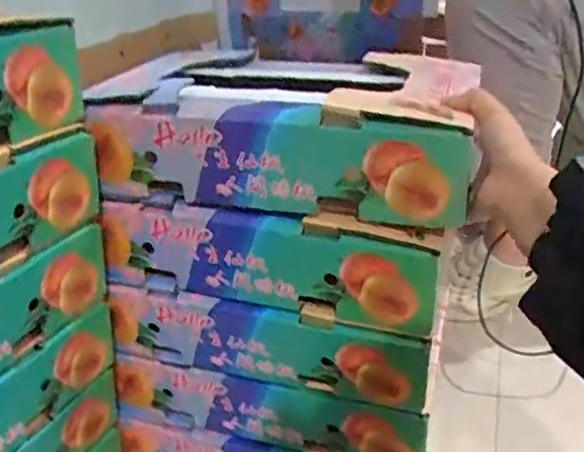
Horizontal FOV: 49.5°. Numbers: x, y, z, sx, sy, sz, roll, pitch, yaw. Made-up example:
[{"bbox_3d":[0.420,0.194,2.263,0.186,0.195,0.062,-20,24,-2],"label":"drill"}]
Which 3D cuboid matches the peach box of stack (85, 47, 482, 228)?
[{"bbox_3d":[0.007,-0.110,0.675,0.357,0.102,0.233,7,27,16],"label":"peach box of stack"}]

